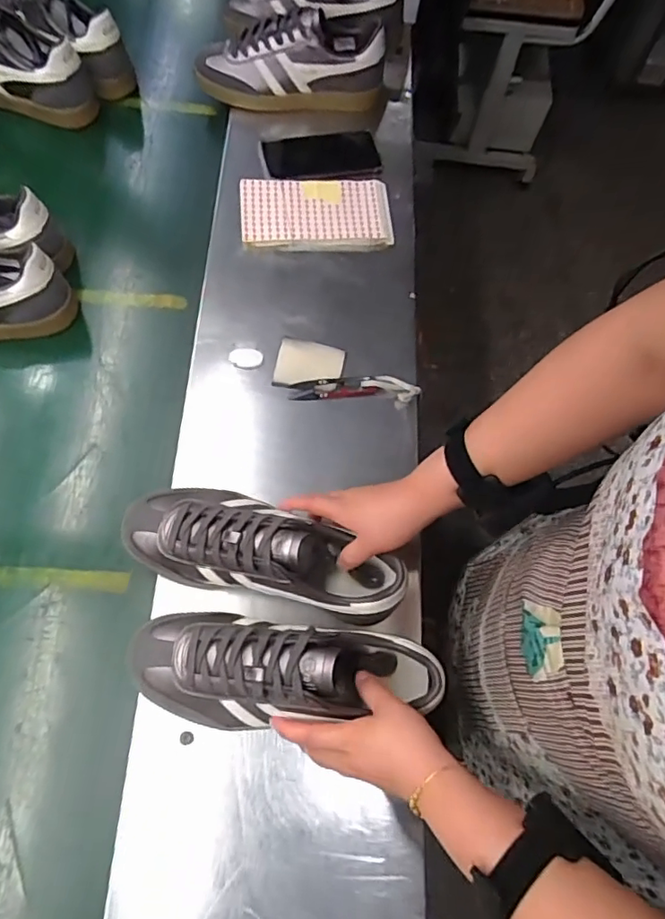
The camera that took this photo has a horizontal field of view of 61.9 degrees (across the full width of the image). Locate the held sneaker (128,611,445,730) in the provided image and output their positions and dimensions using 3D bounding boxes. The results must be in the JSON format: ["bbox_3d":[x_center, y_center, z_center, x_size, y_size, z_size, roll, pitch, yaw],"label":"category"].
[{"bbox_3d":[-0.043,0.182,0.480,0.259,0.083,0.091,0,68,6],"label":"held sneaker"}]

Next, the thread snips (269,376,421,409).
[{"bbox_3d":[0.019,-0.082,0.640,0.160,0.009,0.030,3,68,-1],"label":"thread snips"}]

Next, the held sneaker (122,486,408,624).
[{"bbox_3d":[-0.064,0.082,0.515,0.259,0.079,0.092,14,68,8],"label":"held sneaker"}]

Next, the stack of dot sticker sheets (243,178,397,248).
[{"bbox_3d":[-0.021,-0.327,0.730,0.195,0.024,0.102,-3,68,-3],"label":"stack of dot sticker sheets"}]

